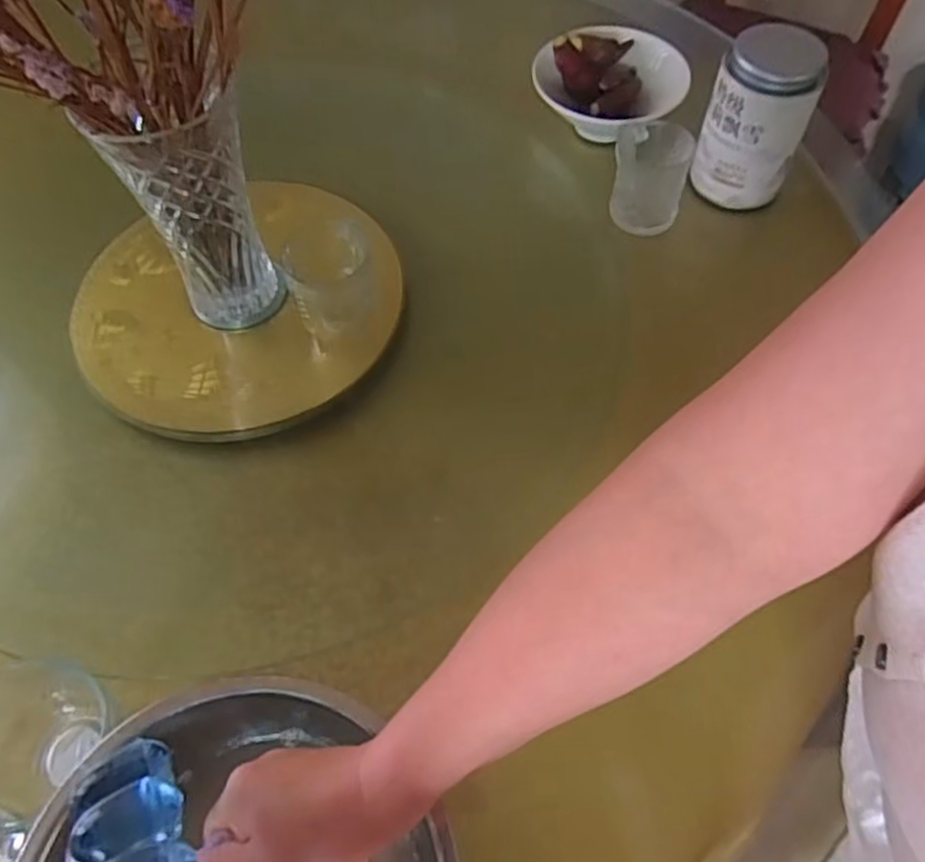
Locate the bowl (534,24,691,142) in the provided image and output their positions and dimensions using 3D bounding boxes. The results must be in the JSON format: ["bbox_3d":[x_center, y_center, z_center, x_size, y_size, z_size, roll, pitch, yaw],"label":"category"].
[{"bbox_3d":[0.177,-0.412,0.898,0.175,0.074,0.173,17,60,11],"label":"bowl"}]

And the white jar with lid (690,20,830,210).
[{"bbox_3d":[0.313,-0.331,0.796,0.103,0.158,0.085,20,61,13],"label":"white jar with lid"}]

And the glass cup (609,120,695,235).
[{"bbox_3d":[0.205,-0.281,0.817,0.077,0.083,0.089,8,59,6],"label":"glass cup"}]

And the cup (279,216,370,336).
[{"bbox_3d":[-0.126,-0.144,0.719,0.074,0.105,0.093,-11,59,-6],"label":"cup"}]

